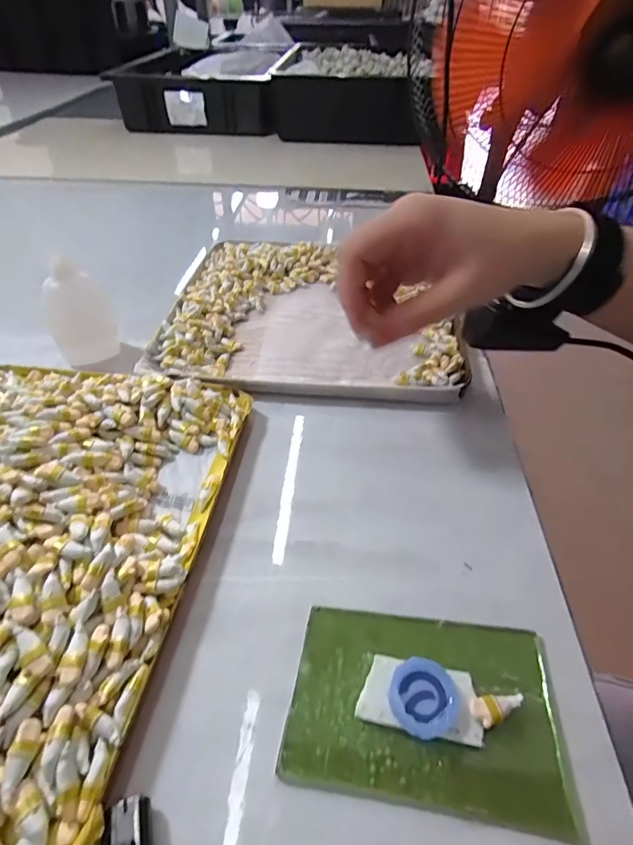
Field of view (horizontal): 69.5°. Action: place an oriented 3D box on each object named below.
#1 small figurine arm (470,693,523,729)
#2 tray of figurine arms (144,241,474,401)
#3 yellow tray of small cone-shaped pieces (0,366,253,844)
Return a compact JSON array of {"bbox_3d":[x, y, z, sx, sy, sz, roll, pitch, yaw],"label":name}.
[{"bbox_3d":[0.070,0.111,0.179,0.022,0.007,0.010,-13,46,-15],"label":"small figurine arm"},{"bbox_3d":[-0.006,-0.103,0.398,0.233,0.019,0.231,2,44,0],"label":"tray of figurine arms"},{"bbox_3d":[-0.154,0.045,0.221,0.191,0.033,0.239,6,44,5],"label":"yellow tray of small cone-shaped pieces"}]

